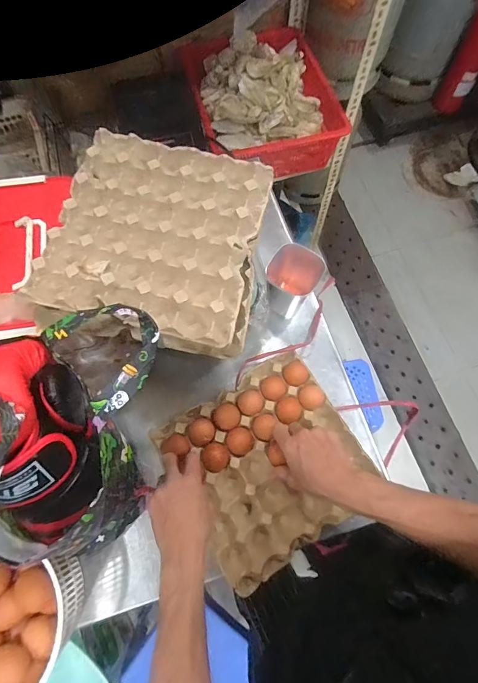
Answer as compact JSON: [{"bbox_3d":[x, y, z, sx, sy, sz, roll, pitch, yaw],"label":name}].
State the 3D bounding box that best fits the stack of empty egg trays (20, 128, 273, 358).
[{"bbox_3d":[-0.115,-0.149,0.554,0.295,0.074,0.291,13,72,3],"label":"stack of empty egg trays"}]

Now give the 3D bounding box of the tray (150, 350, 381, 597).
[{"bbox_3d":[0.047,0.198,0.639,0.285,0.052,0.279,-30,74,-11],"label":"tray"}]

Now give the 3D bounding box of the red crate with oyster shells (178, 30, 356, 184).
[{"bbox_3d":[0.060,-0.688,1.104,0.366,0.138,0.422,-16,72,-7],"label":"red crate with oyster shells"}]

